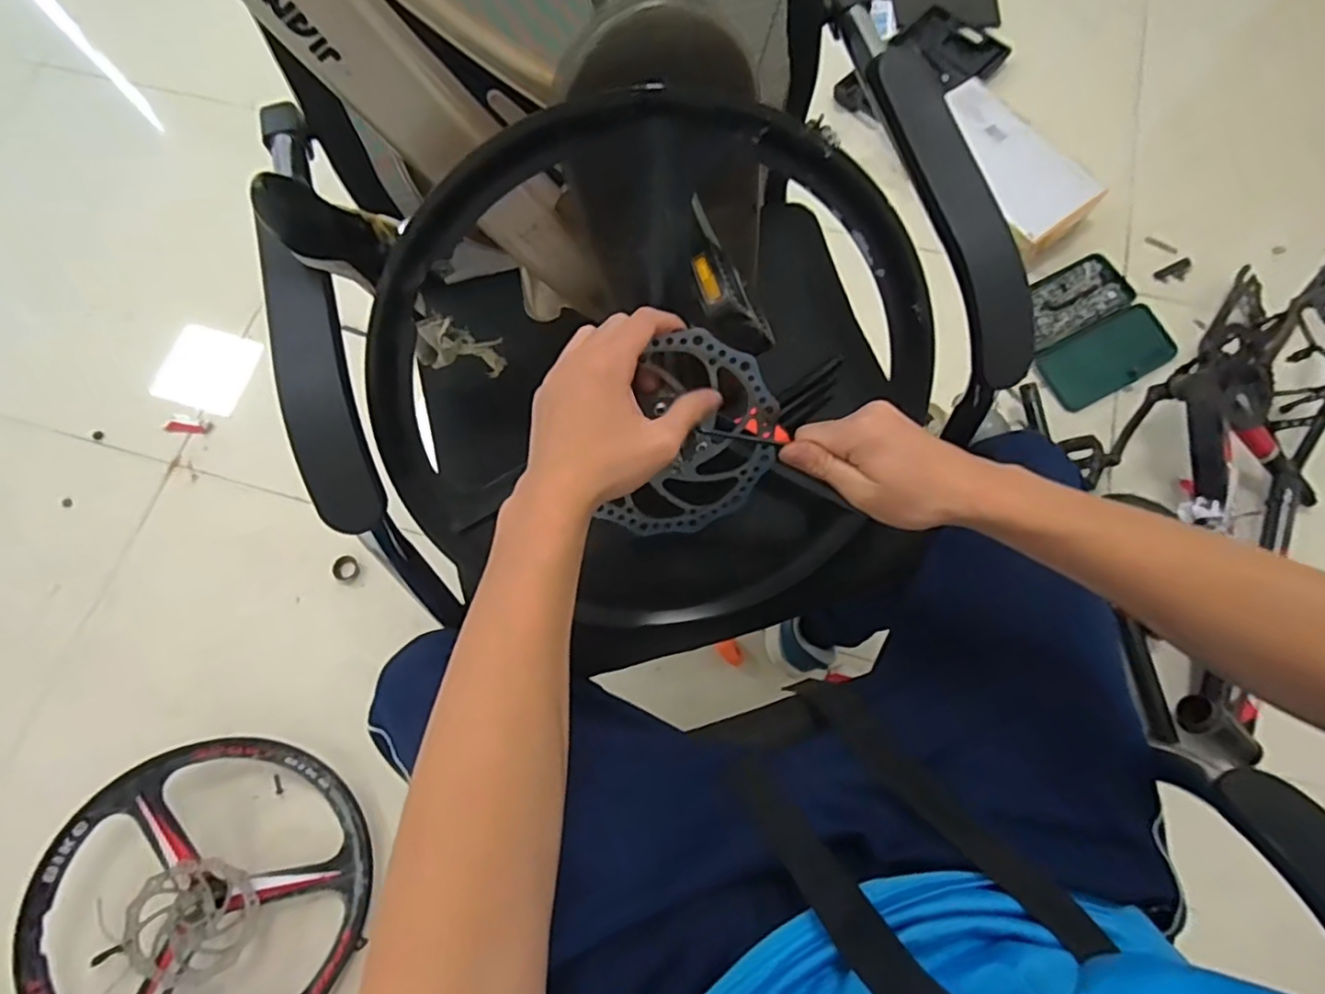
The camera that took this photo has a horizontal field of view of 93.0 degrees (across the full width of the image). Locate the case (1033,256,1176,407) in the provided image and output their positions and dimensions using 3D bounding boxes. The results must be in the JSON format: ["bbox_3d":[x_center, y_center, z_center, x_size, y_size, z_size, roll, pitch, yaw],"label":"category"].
[{"bbox_3d":[0.781,-0.311,1.158,0.254,0.045,0.244,-27,74,-7],"label":"case"}]

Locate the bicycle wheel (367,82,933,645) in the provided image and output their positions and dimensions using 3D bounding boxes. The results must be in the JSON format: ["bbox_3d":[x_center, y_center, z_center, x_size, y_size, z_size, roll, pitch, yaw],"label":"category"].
[{"bbox_3d":[-0.007,-0.070,0.472,0.389,0.095,0.401,-1,115,-3],"label":"bicycle wheel"}]

